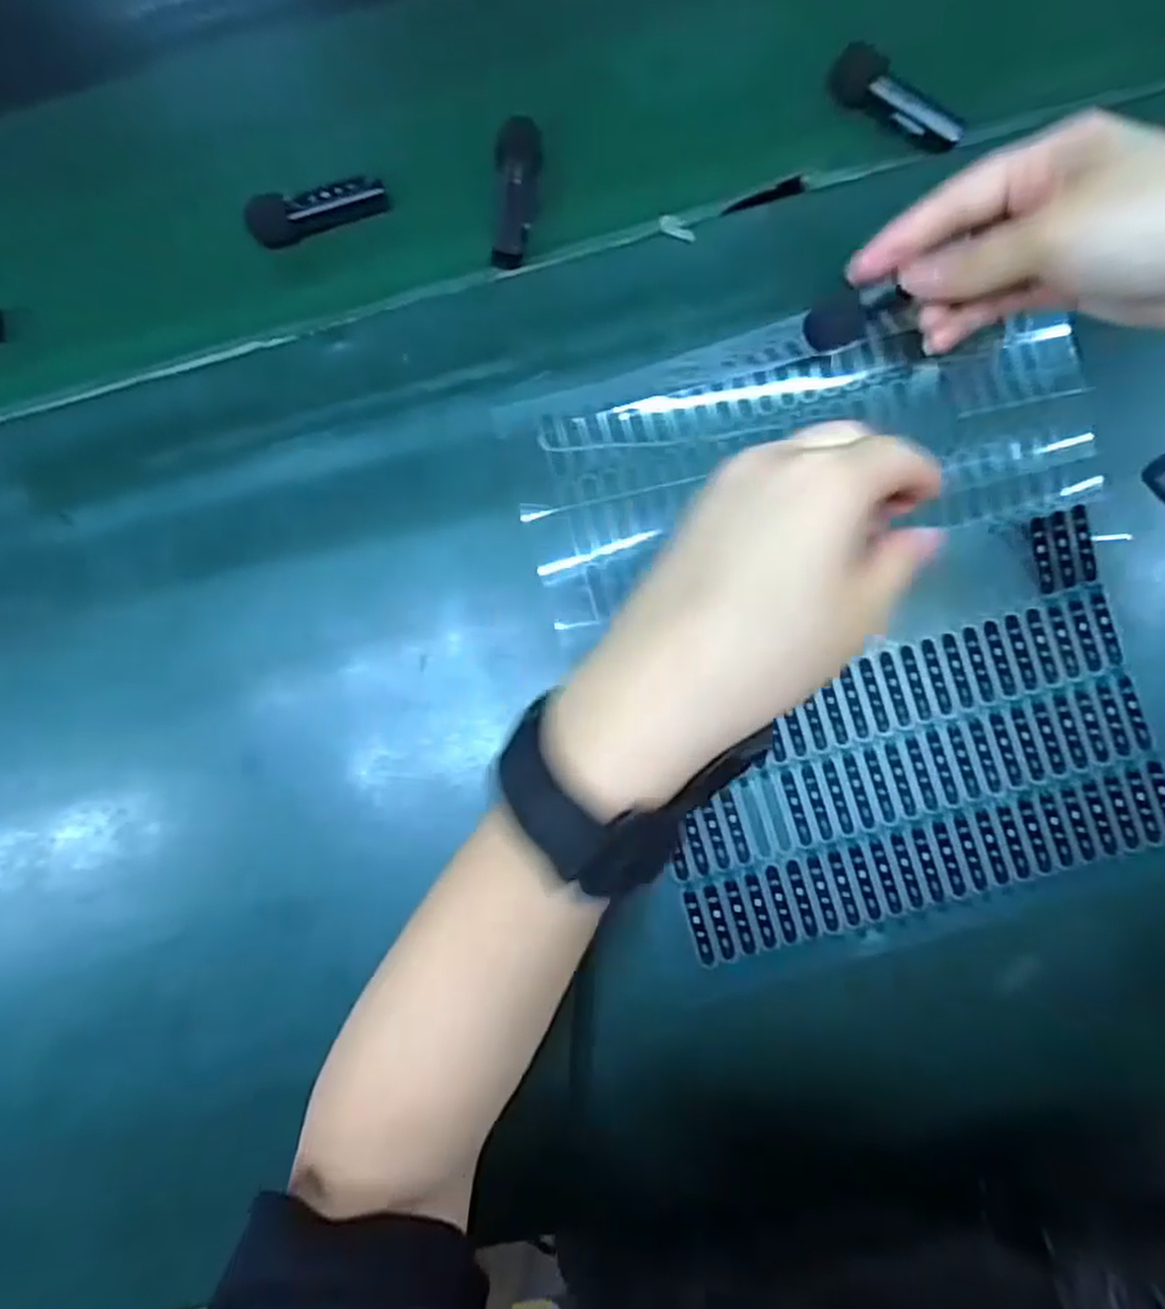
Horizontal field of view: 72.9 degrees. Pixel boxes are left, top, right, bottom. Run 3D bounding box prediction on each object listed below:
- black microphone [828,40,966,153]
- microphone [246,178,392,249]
[{"bbox_3d":[0.136,-0.241,0.348,0.019,0.021,0.066,-42,85,3],"label":"black microphone"},{"bbox_3d":[-0.121,-0.205,0.363,0.063,0.019,0.015,-17,87,5],"label":"microphone"}]

